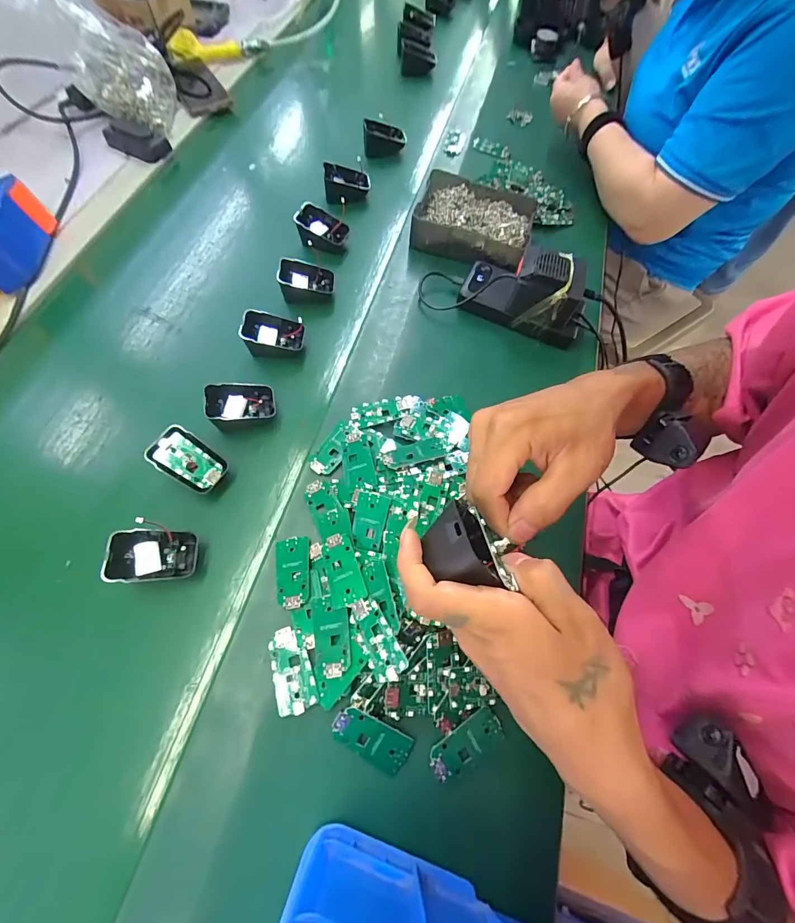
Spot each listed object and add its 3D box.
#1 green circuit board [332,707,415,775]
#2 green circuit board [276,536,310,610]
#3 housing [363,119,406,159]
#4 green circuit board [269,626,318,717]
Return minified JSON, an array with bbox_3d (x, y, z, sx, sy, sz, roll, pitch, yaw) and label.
[{"bbox_3d":[-0.020,0.217,0.309,0.064,0.004,0.032,35,87,-4],"label":"green circuit board"},{"bbox_3d":[-0.096,0.100,0.357,0.030,0.005,0.062,-5,65,-4],"label":"green circuit board"},{"bbox_3d":[-0.021,-0.526,0.644,0.067,0.044,0.024,-5,65,-5],"label":"housing"},{"bbox_3d":[-0.089,0.172,0.327,0.031,0.004,0.063,-17,66,-10],"label":"green circuit board"}]

